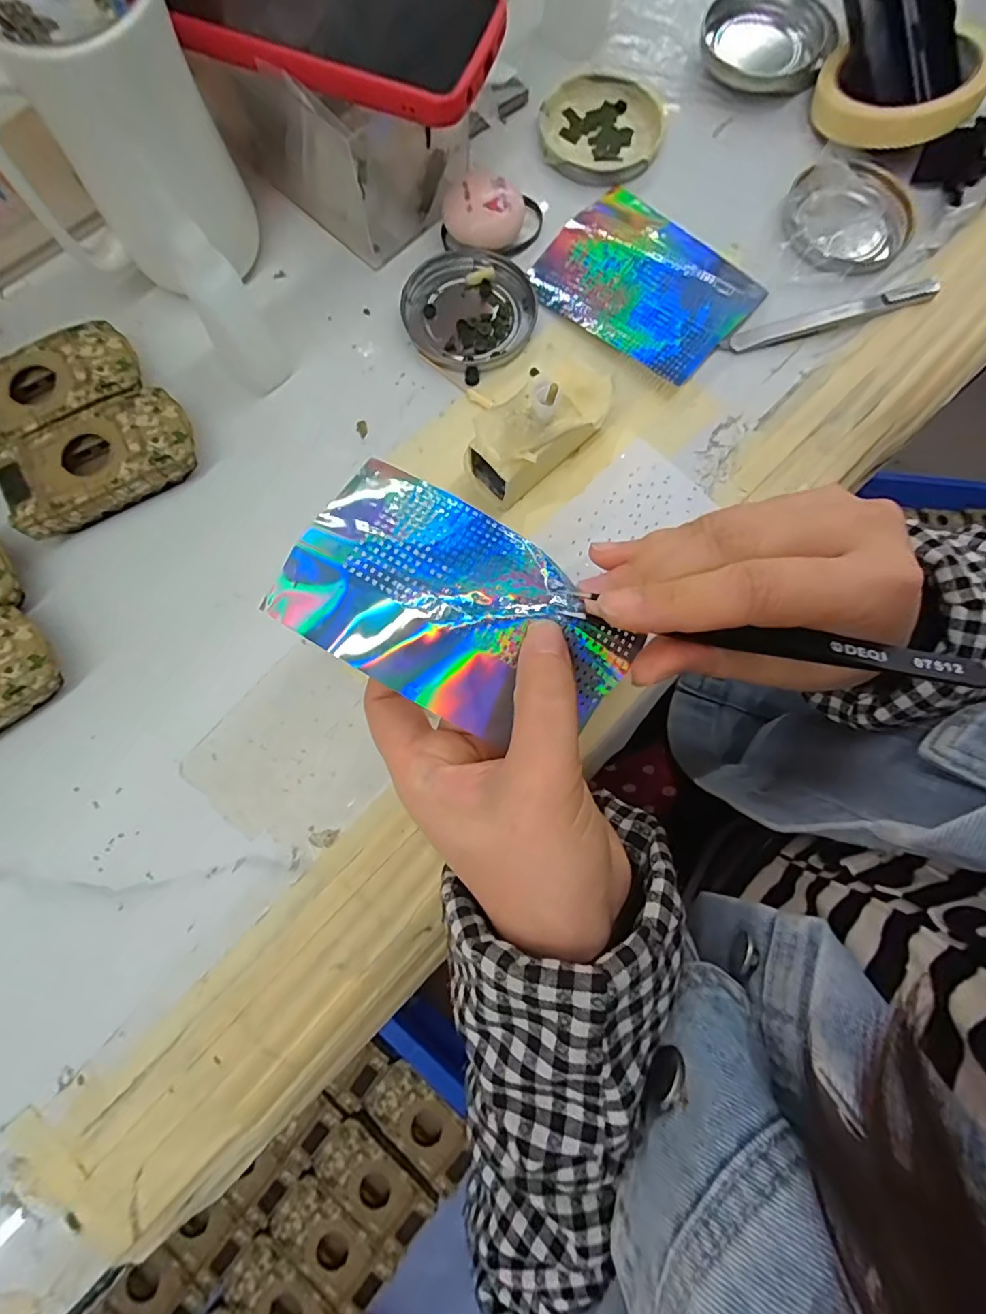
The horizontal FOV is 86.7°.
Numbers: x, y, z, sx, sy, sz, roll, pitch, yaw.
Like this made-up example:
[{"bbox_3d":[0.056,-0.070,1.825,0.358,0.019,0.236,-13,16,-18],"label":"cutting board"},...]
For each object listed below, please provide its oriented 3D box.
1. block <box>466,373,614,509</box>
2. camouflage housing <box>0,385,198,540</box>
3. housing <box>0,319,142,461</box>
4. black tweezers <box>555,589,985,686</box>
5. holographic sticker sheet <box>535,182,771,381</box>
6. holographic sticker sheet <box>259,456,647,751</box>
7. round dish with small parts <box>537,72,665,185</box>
[{"bbox_3d":[0.024,-0.122,0.279,0.083,0.044,0.045,-38,82,-8],"label":"block"},{"bbox_3d":[-0.207,-0.103,0.281,0.094,0.025,0.052,-28,81,-6],"label":"camouflage housing"},{"bbox_3d":[-0.241,-0.142,0.288,0.096,0.024,0.054,-36,82,-8],"label":"housing"},{"bbox_3d":[0.087,-0.008,0.173,0.130,0.005,0.011,10,79,12],"label":"black tweezers"},{"bbox_3d":[0.093,-0.230,0.320,0.122,0.008,0.100,41,78,10],"label":"holographic sticker sheet"},{"bbox_3d":[-0.011,-0.017,0.188,0.120,0.018,0.072,29,80,4],"label":"holographic sticker sheet"},{"bbox_3d":[0.070,-0.347,0.344,0.077,0.014,0.082,0,79,-1],"label":"round dish with small parts"}]

